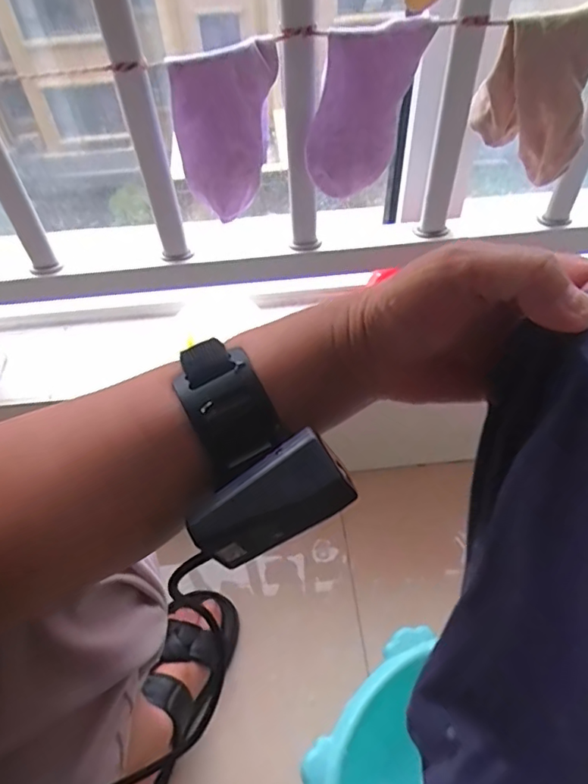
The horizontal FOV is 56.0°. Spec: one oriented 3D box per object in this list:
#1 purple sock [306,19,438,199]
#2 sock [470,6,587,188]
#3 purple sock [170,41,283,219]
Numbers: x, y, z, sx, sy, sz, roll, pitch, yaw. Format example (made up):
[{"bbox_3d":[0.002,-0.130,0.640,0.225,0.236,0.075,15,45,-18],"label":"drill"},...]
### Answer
[{"bbox_3d":[0.055,-0.214,0.427,0.083,0.115,0.019,-11,52,-6],"label":"purple sock"},{"bbox_3d":[0.188,-0.227,0.435,0.082,0.114,0.028,1,52,3],"label":"sock"},{"bbox_3d":[-0.050,-0.196,0.431,0.075,0.123,0.027,-1,52,2],"label":"purple sock"}]

